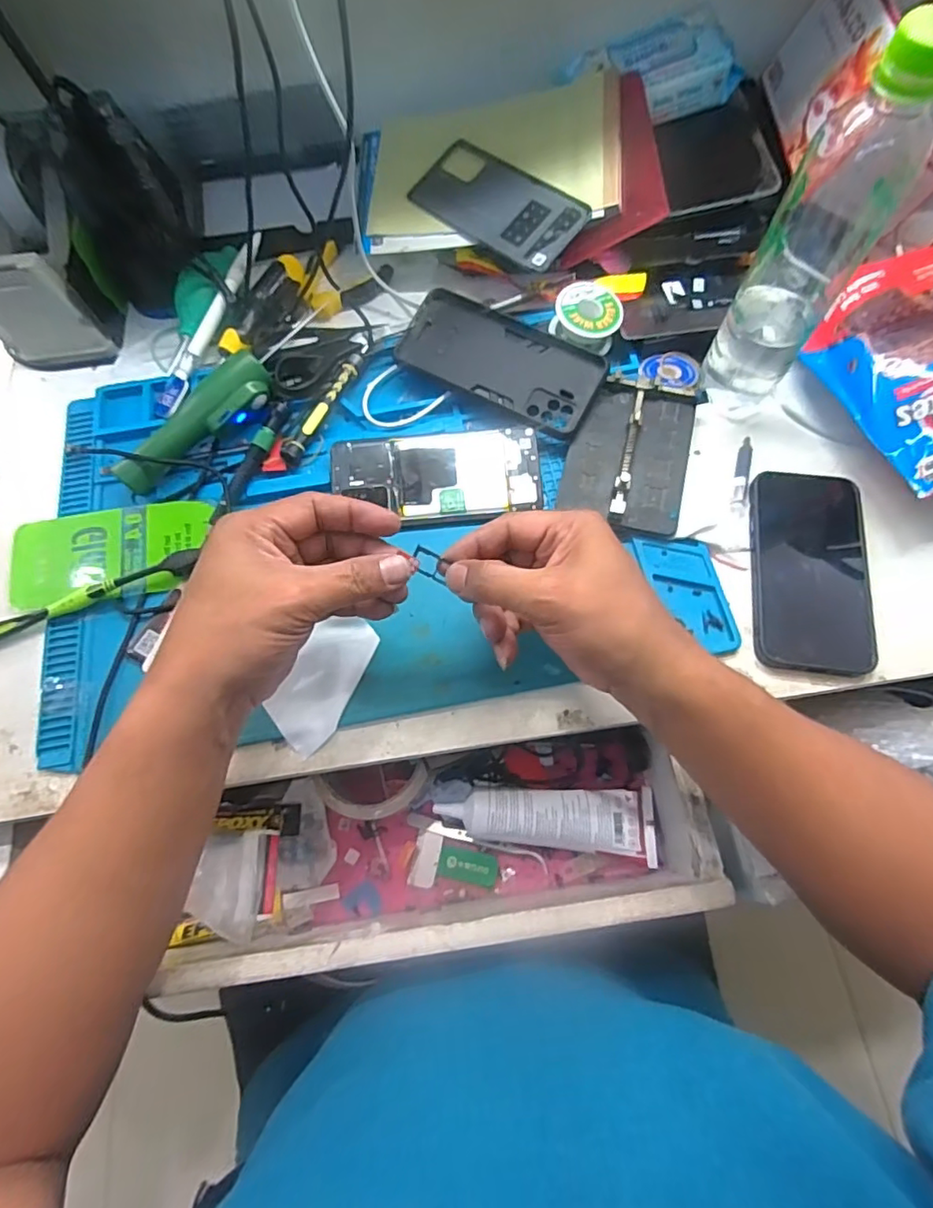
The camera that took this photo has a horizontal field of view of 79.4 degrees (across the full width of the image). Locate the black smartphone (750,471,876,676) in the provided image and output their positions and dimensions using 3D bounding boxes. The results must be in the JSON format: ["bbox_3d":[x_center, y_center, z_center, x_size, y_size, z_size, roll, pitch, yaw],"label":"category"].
[{"bbox_3d":[0.240,-0.025,0.390,0.075,0.012,0.145,6,69,5],"label":"black smartphone"}]

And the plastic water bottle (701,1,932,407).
[{"bbox_3d":[0.215,-0.218,0.353,0.060,0.225,0.067,31,73,13],"label":"plastic water bottle"}]

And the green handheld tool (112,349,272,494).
[{"bbox_3d":[-0.203,-0.135,0.424,0.031,0.028,0.132,40,76,16],"label":"green handheld tool"}]

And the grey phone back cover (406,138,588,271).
[{"bbox_3d":[0.025,-0.337,0.473,0.154,0.005,0.068,42,91,19],"label":"grey phone back cover"}]

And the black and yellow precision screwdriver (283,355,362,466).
[{"bbox_3d":[-0.113,-0.156,0.444,0.013,0.018,0.109,24,72,11],"label":"black and yellow precision screwdriver"}]

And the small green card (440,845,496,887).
[{"bbox_3d":[0.002,0.200,0.429,0.043,0.004,0.025,7,70,5],"label":"small green card"}]

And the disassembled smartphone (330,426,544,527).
[{"bbox_3d":[-0.022,-0.097,0.423,0.153,0.005,0.071,-5,69,0],"label":"disassembled smartphone"}]

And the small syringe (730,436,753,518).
[{"bbox_3d":[0.208,-0.097,0.425,0.012,0.012,0.073,14,70,8],"label":"small syringe"}]

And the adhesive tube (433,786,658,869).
[{"bbox_3d":[0.062,0.163,0.418,0.160,0.032,0.047,0,69,2],"label":"adhesive tube"}]

